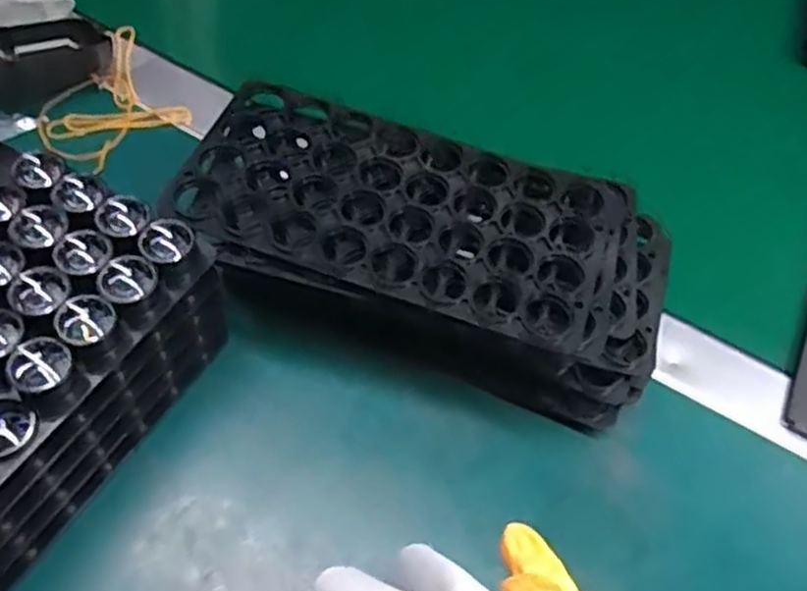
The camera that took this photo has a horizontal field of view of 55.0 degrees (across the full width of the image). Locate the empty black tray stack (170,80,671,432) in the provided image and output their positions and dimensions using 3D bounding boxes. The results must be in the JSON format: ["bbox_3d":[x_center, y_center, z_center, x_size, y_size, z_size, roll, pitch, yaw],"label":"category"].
[{"bbox_3d":[0.015,-0.019,0.388,0.234,0.076,0.114,14,55,4],"label":"empty black tray stack"}]

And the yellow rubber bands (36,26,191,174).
[{"bbox_3d":[-0.189,-0.125,0.482,0.085,0.022,0.094,-30,63,-23],"label":"yellow rubber bands"}]

